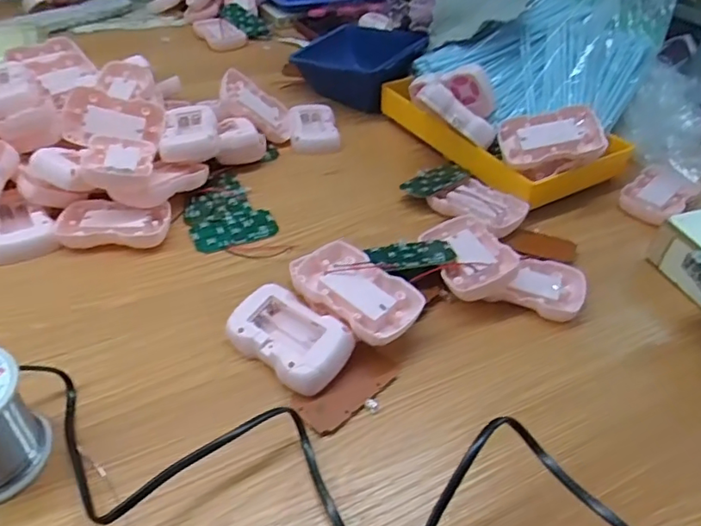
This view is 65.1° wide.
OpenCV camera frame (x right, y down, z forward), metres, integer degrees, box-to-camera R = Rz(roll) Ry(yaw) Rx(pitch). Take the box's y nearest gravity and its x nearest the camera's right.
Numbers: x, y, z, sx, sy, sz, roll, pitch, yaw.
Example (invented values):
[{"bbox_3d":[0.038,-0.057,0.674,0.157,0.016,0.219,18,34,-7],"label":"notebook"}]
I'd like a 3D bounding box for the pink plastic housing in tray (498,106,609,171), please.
[{"bbox_3d":[0.186,-0.116,0.510,0.089,0.013,0.051,-10,72,12],"label":"pink plastic housing in tray"}]

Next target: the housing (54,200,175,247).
[{"bbox_3d":[-0.201,-0.035,0.470,0.089,0.013,0.054,0,42,-4],"label":"housing"}]

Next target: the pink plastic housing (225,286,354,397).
[{"bbox_3d":[-0.042,0.051,0.377,0.082,0.020,0.052,30,63,29],"label":"pink plastic housing"}]

